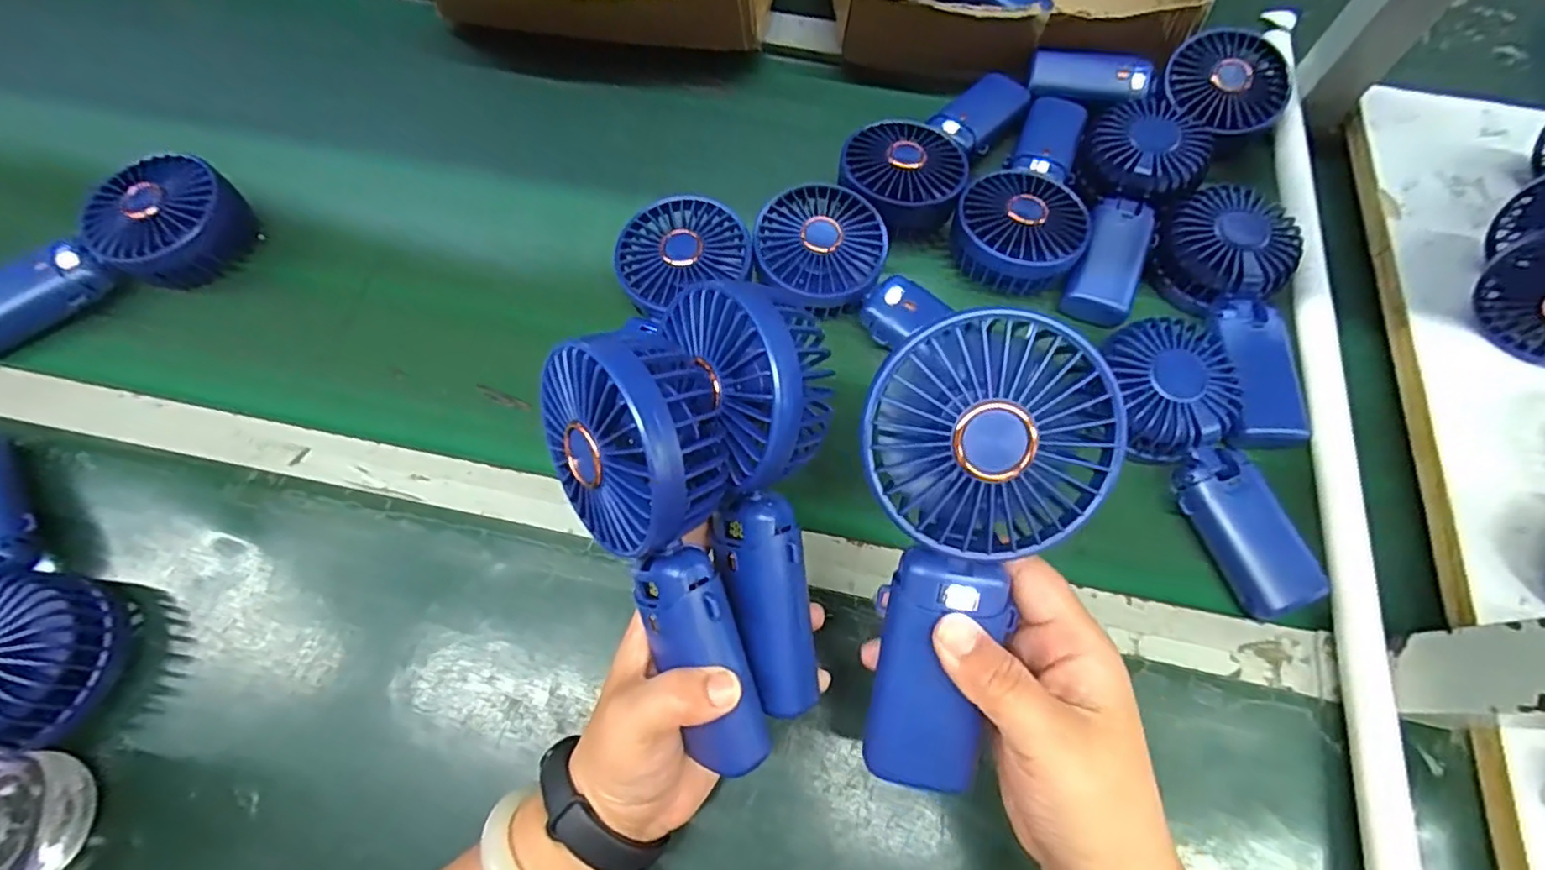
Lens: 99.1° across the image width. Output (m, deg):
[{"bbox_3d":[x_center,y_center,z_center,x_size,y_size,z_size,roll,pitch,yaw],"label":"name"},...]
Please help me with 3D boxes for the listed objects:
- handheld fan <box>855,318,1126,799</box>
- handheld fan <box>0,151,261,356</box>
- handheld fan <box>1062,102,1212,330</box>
[{"bbox_3d":[0.068,0.046,0.248,0.082,0.041,0.179,11,99,5],"label":"handheld fan"},{"bbox_3d":[-0.449,-0.111,0.452,0.080,0.060,0.183,41,72,16],"label":"handheld fan"},{"bbox_3d":[0.249,-0.165,0.465,0.080,0.042,0.180,23,68,10],"label":"handheld fan"}]

